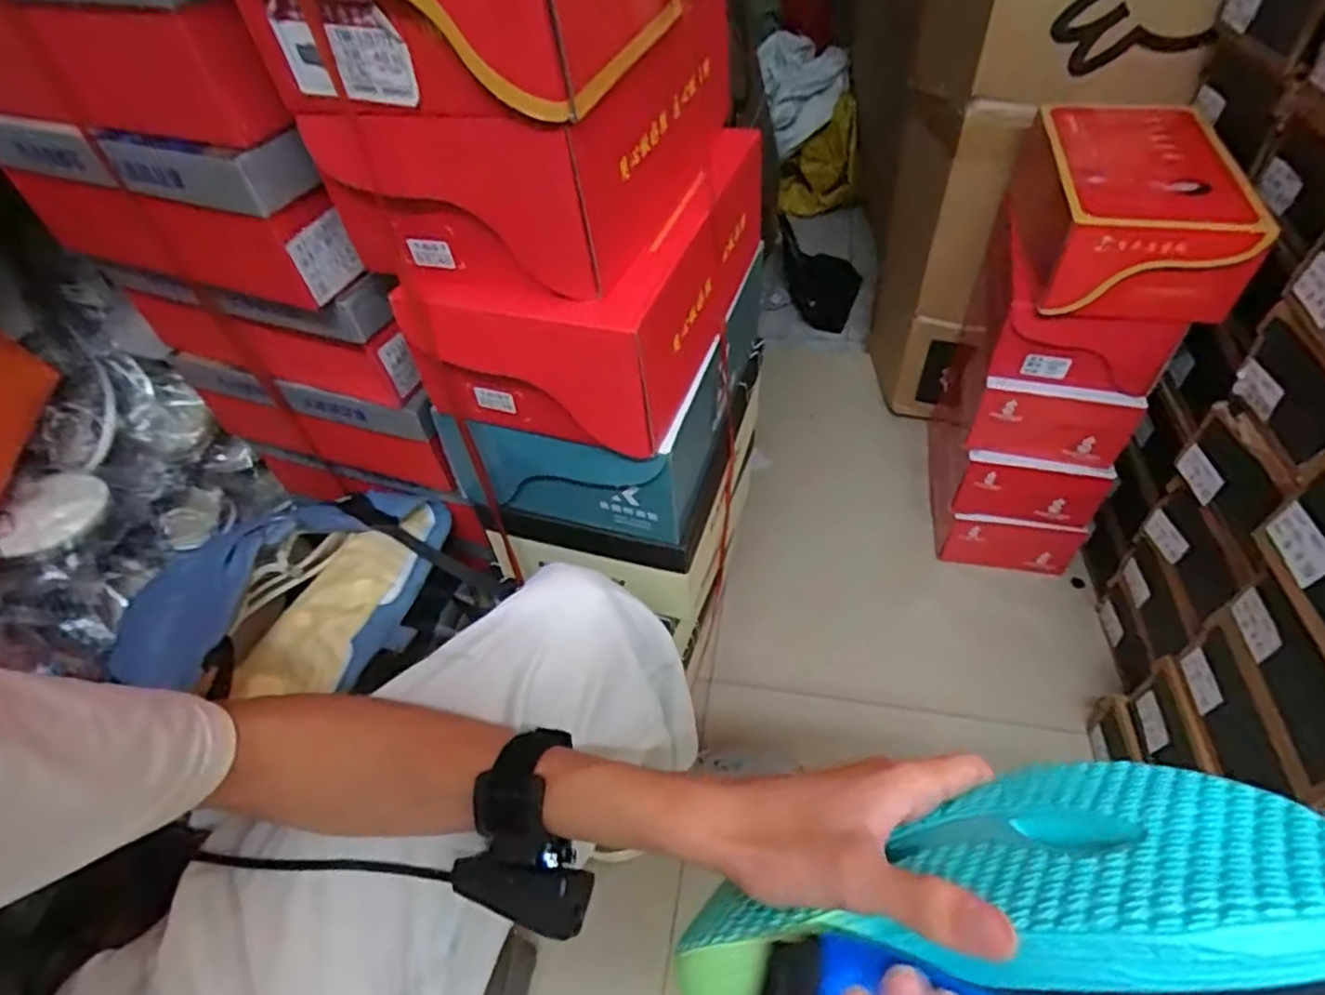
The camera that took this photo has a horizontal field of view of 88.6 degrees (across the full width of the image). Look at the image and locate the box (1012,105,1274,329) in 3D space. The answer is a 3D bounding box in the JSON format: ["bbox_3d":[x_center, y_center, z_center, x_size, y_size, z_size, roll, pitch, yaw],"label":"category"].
[{"bbox_3d":[0.550,-0.345,0.799,0.195,0.117,0.307,9,52,12],"label":"box"}]

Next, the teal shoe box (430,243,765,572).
[{"bbox_3d":[-0.041,-0.115,0.665,0.219,0.135,0.296,11,52,14],"label":"teal shoe box"}]

